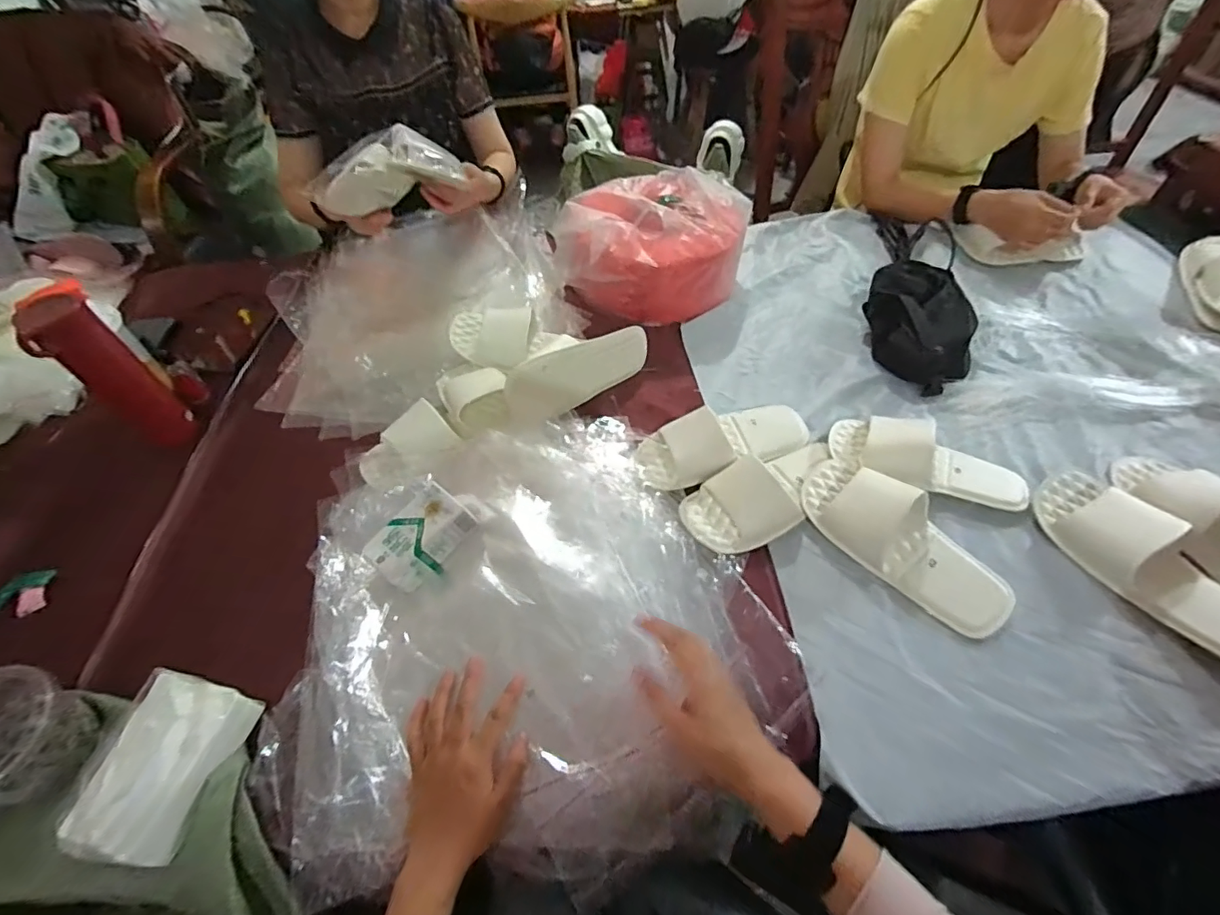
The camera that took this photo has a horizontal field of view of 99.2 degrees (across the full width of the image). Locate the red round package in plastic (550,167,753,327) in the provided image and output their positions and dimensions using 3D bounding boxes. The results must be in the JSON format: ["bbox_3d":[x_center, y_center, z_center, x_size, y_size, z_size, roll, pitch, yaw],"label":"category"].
[{"bbox_3d":[0.072,-0.361,0.881,0.282,0.144,0.244,-30,56,-19],"label":"red round package in plastic"}]

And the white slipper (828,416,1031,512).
[{"bbox_3d":[0.389,0.000,0.634,0.221,0.052,0.086,26,58,22],"label":"white slipper"}]

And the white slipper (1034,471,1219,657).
[{"bbox_3d":[0.564,0.107,0.539,0.085,0.050,0.231,-22,54,-13],"label":"white slipper"}]

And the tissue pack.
[{"bbox_3d":[-0.397,0.268,0.457,0.090,0.057,0.132,10,53,11],"label":"tissue pack"}]

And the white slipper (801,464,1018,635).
[{"bbox_3d":[0.324,0.088,0.573,0.099,0.059,0.234,-34,57,-21],"label":"white slipper"}]

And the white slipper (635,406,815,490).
[{"bbox_3d":[0.149,-0.030,0.665,0.234,0.042,0.094,-16,53,-9],"label":"white slipper"}]

